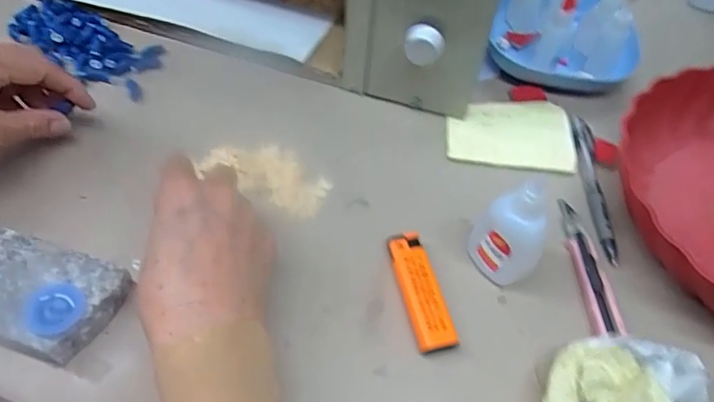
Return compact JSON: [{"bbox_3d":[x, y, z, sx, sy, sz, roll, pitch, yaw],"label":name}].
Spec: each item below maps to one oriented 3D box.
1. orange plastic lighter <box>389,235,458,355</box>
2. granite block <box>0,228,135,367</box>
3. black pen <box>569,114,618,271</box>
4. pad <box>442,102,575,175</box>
[{"bbox_3d":[0.040,0.056,0.336,0.024,0.011,0.077,-10,56,-11],"label":"orange plastic lighter"},{"bbox_3d":[-0.203,0.052,0.314,0.117,0.021,0.061,16,55,7],"label":"granite block"},{"bbox_3d":[0.182,-0.013,0.402,0.015,0.012,0.132,5,55,0],"label":"black pen"},{"bbox_3d":[0.126,-0.057,0.435,0.102,0.005,0.076,7,55,1],"label":"pad"}]

